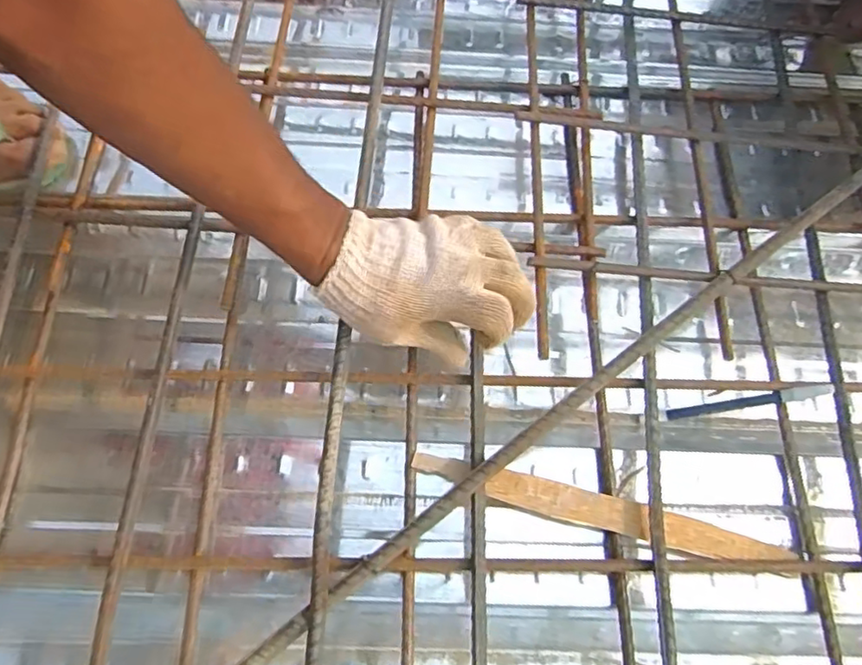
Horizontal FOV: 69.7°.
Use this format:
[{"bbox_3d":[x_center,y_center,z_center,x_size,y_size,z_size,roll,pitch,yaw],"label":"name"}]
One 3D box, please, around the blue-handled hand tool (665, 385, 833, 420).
[{"bbox_3d":[0.262,0.059,0.518,0.124,0.010,0.010,-15,68,29],"label":"blue-handled hand tool"}]

